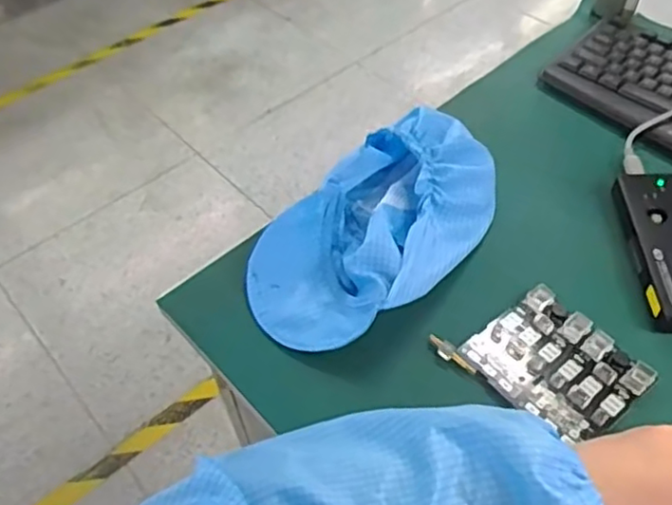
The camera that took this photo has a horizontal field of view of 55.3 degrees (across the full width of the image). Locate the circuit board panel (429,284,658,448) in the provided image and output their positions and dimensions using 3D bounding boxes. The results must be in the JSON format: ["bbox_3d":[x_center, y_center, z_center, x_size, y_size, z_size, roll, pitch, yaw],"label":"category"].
[{"bbox_3d":[0.161,0.084,0.495,0.101,0.013,0.127,-35,58,-23],"label":"circuit board panel"}]

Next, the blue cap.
[{"bbox_3d":[0.037,-0.026,0.562,0.151,0.052,0.265,31,59,24],"label":"blue cap"}]

